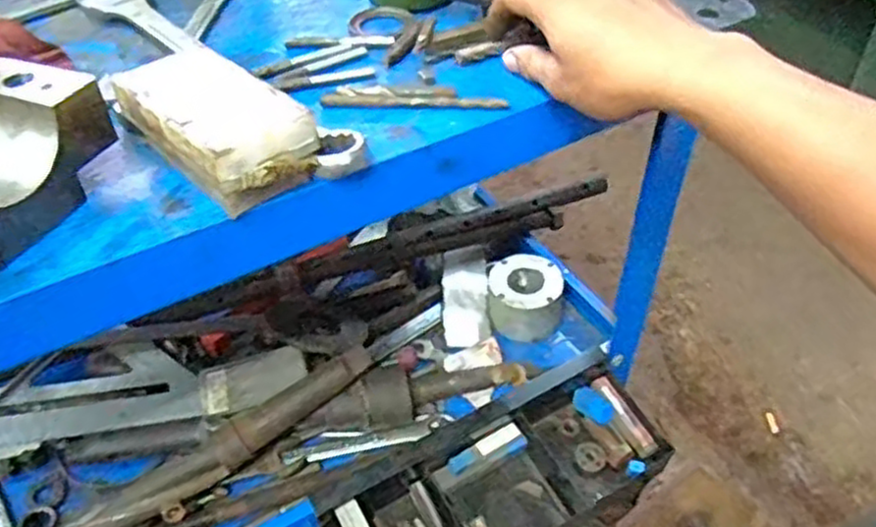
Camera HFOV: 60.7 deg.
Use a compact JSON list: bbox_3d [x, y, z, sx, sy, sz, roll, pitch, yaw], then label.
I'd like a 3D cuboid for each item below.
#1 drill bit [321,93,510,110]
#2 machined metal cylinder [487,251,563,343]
[{"bbox_3d":[-0.015,-0.097,0.450,0.112,0.008,0.012,5,44,5],"label":"drill bit"},{"bbox_3d":[0.089,0.034,0.768,0.074,0.056,0.070,6,45,7],"label":"machined metal cylinder"}]

